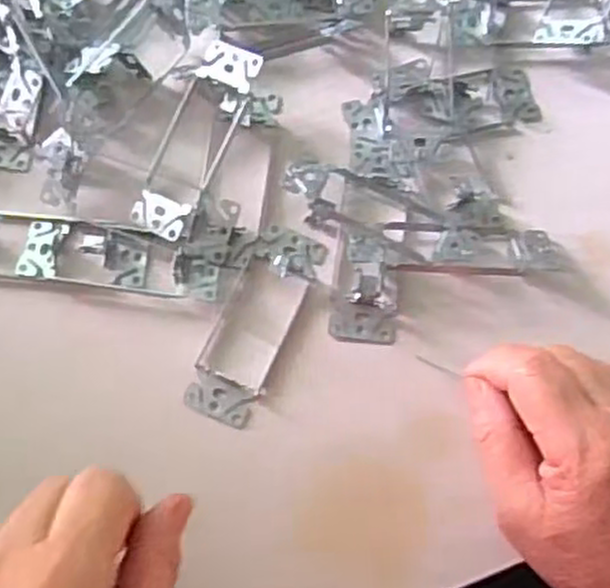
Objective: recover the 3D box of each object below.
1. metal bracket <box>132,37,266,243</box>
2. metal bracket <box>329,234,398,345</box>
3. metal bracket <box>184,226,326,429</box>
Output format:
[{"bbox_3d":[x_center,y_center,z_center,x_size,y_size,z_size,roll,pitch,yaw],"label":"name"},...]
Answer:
[{"bbox_3d":[-0.058,-0.082,0.413,0.037,0.016,0.107,26,90,9],"label":"metal bracket"},{"bbox_3d":[0.031,-0.004,0.389,0.033,0.023,0.052,3,73,2],"label":"metal bracket"},{"bbox_3d":[-0.028,0.012,0.390,0.042,0.016,0.106,21,74,7],"label":"metal bracket"}]

